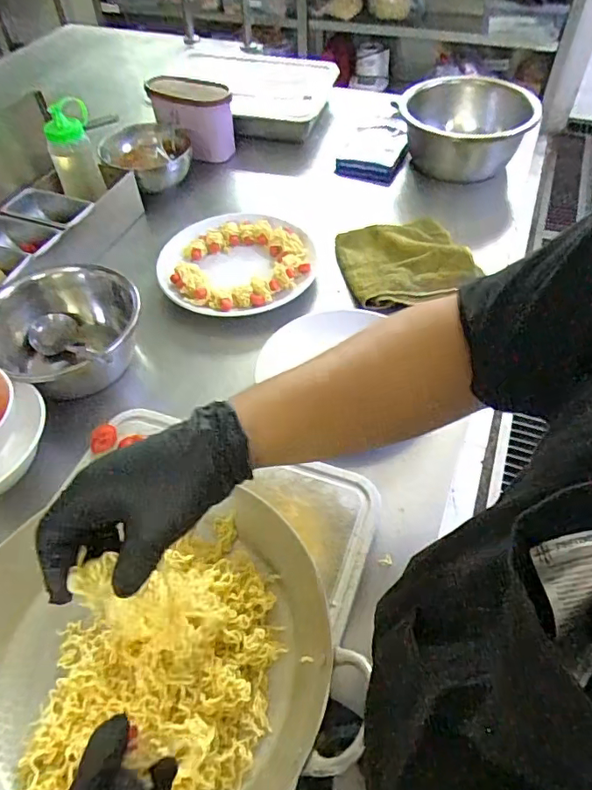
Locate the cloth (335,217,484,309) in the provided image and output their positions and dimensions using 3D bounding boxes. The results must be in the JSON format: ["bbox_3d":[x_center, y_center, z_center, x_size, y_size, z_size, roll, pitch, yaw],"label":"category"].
[{"bbox_3d":[0.175,-0.217,0.840,0.198,0.034,0.168,-10,51,-6],"label":"cloth"}]

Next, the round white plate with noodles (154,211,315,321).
[{"bbox_3d":[-0.097,-0.219,0.855,0.243,0.034,0.227,-1,51,1],"label":"round white plate with noodles"}]

